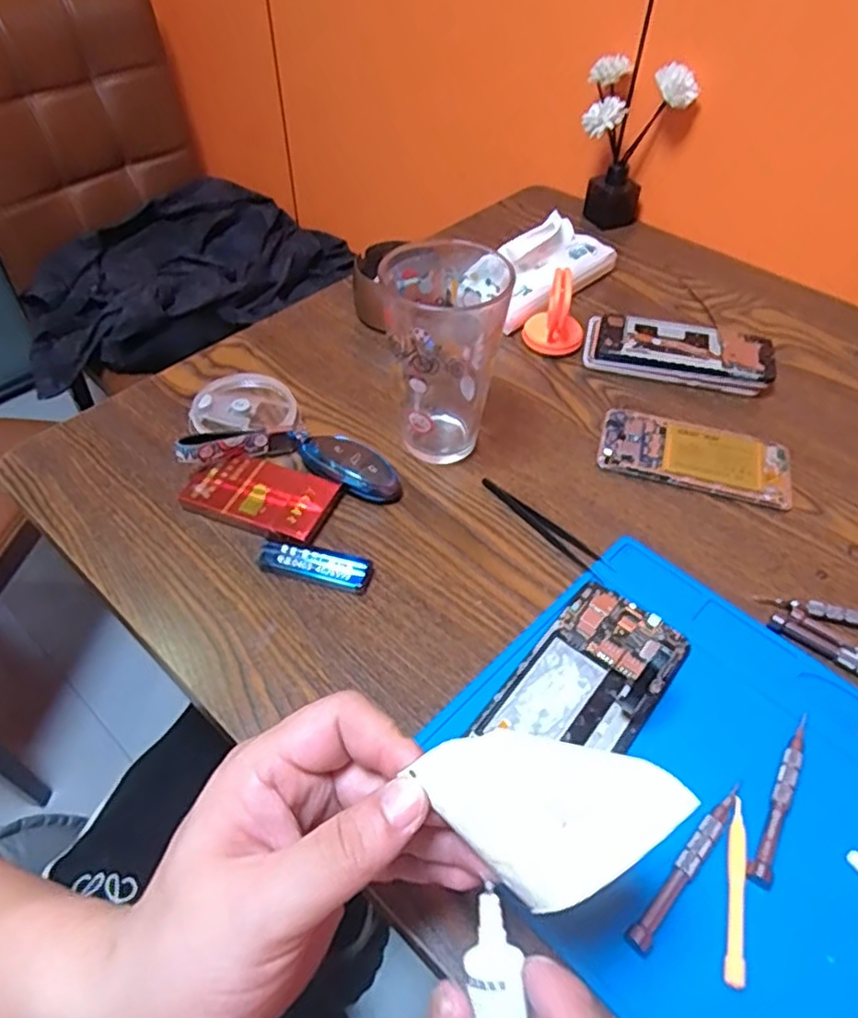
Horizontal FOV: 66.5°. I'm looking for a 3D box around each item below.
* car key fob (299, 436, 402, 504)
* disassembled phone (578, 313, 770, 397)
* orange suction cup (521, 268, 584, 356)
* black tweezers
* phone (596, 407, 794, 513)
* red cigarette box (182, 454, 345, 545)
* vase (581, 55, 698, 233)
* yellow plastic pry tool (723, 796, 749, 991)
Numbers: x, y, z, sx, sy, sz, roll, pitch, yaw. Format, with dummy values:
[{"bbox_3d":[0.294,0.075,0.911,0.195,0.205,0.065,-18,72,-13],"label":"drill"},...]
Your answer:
[{"bbox_3d":[-0.058,-0.032,0.484,0.084,0.028,0.027,35,57,25],"label":"car key fob"},{"bbox_3d":[0.222,-0.142,0.590,0.157,0.022,0.083,14,50,10],"label":"disassembled phone"},{"bbox_3d":[0.114,-0.179,0.588,0.053,0.068,0.057,1,49,-1],"label":"orange suction cup"},{"bbox_3d":[0.084,0.012,0.462,0.019,0.009,0.116,-30,56,-24],"label":"black tweezers"},{"bbox_3d":[0.207,-0.041,0.510,0.142,0.010,0.069,14,51,10],"label":"phone"},{"bbox_3d":[-0.121,-0.009,0.470,0.102,0.015,0.058,20,52,15],"label":"red cigarette box"},{"bbox_3d":[0.216,-0.392,0.714,0.107,0.157,0.059,13,50,9],"label":"vase"},{"bbox_3d":[0.147,0.181,0.314,0.010,0.004,0.081,14,50,10],"label":"yellow plastic pry tool"}]

